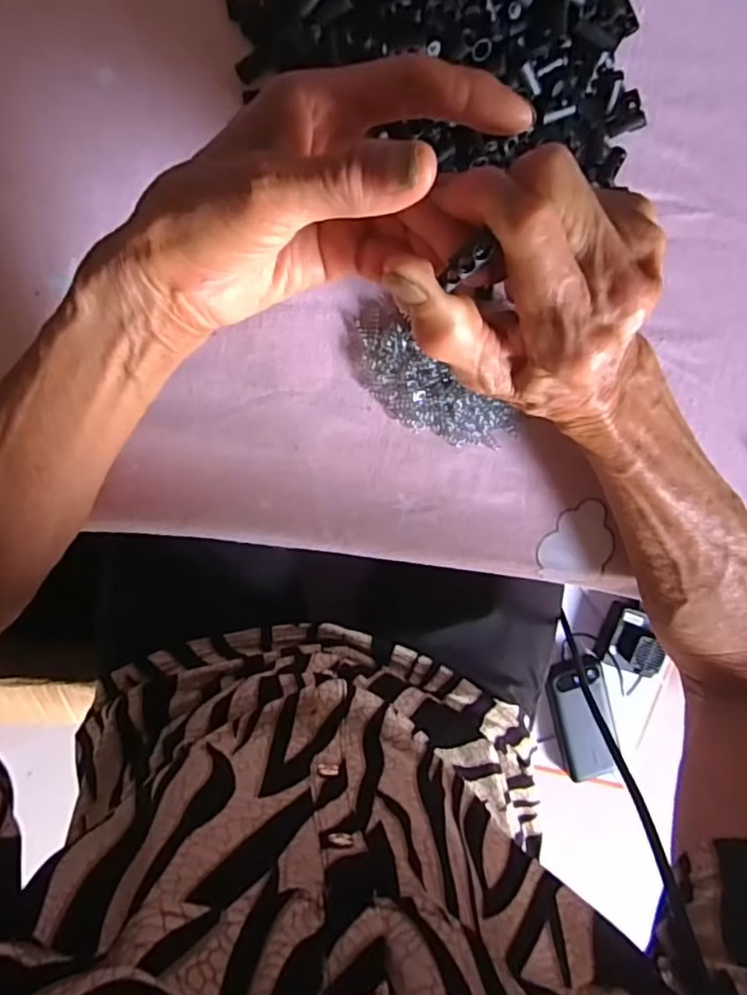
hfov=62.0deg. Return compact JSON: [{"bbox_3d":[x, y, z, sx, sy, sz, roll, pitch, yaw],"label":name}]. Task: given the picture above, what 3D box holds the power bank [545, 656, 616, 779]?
[{"bbox_3d":[0.269,0.283,0.798,0.072,0.033,0.165,-15,99,-4],"label":"power bank"}]

